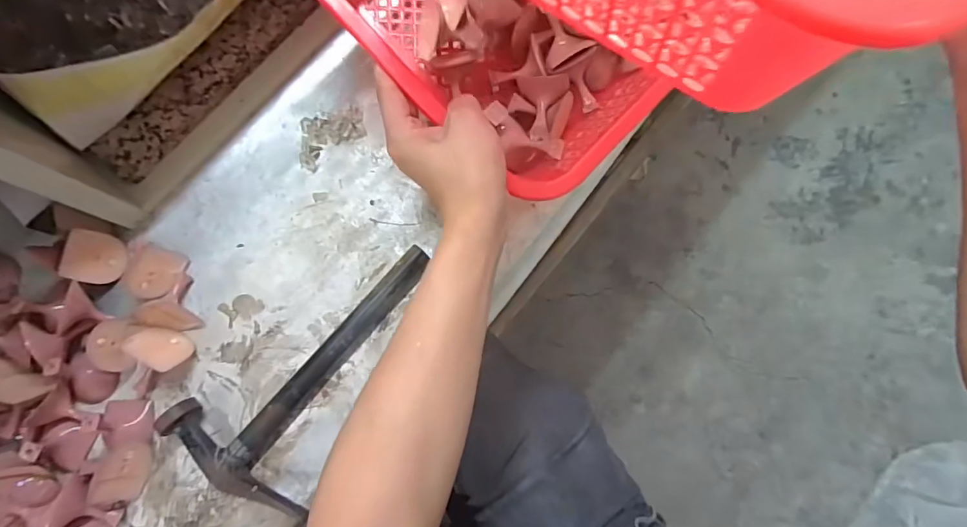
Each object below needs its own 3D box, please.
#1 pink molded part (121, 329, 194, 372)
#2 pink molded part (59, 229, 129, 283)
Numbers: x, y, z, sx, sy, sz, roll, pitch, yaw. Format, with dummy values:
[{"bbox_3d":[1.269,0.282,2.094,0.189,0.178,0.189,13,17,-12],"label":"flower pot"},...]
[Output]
[{"bbox_3d":[-0.281,0.071,0.432,0.044,0.012,0.038,46,45,-17],"label":"pink molded part"},{"bbox_3d":[-0.350,-0.005,0.446,0.012,0.049,0.045,7,77,37],"label":"pink molded part"}]

